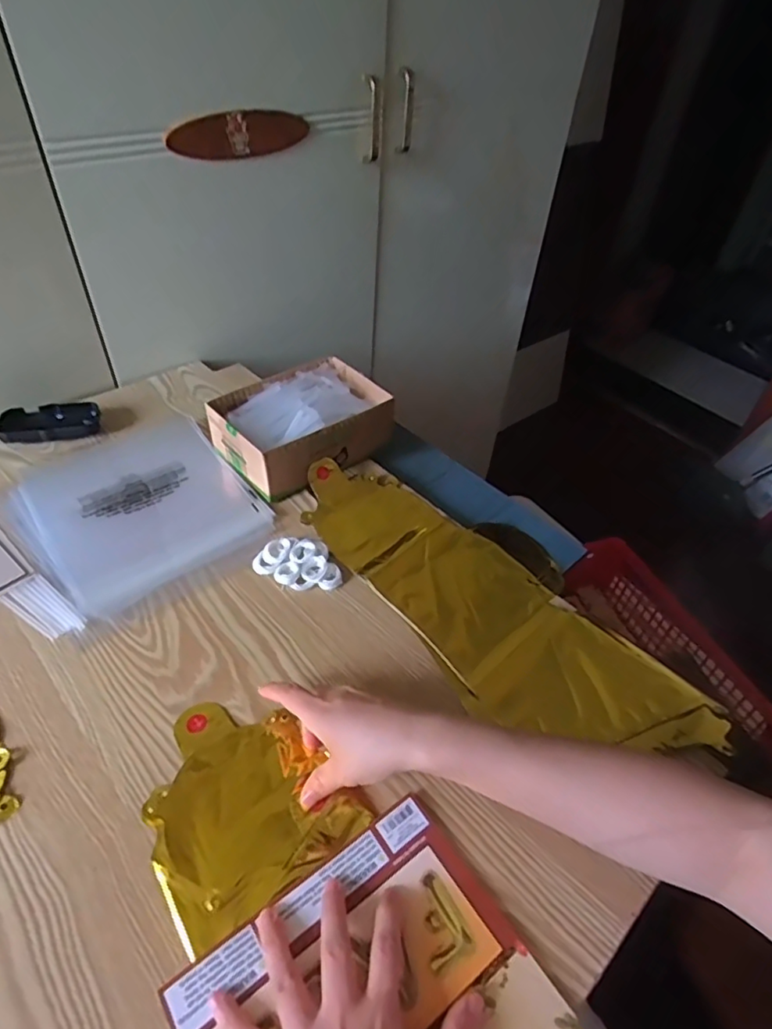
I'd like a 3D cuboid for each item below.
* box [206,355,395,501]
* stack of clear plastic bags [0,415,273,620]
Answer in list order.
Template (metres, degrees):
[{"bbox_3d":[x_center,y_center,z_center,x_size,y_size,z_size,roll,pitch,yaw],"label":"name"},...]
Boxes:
[{"bbox_3d":[-0.096,-0.103,0.671,0.185,0.078,0.136,-28,52,-30],"label":"box"},{"bbox_3d":[-0.267,-0.015,0.615,0.212,0.016,0.239,-28,53,-30],"label":"stack of clear plastic bags"}]

